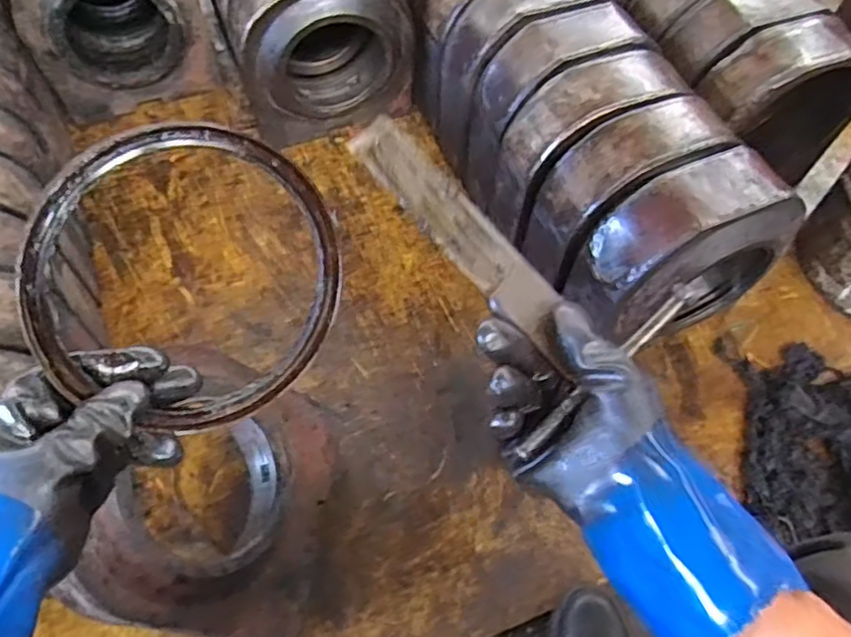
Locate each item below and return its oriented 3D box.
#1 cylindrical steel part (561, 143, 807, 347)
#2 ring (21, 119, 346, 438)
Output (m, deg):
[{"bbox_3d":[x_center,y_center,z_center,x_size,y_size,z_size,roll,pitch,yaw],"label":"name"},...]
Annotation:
[{"bbox_3d":[0.334,-0.085,0.848,0.249,0.238,0.119,-22,62,-13],"label":"cylindrical steel part"},{"bbox_3d":[-0.143,-0.020,0.410,0.195,0.196,0.009,-15,24,-34],"label":"ring"}]

